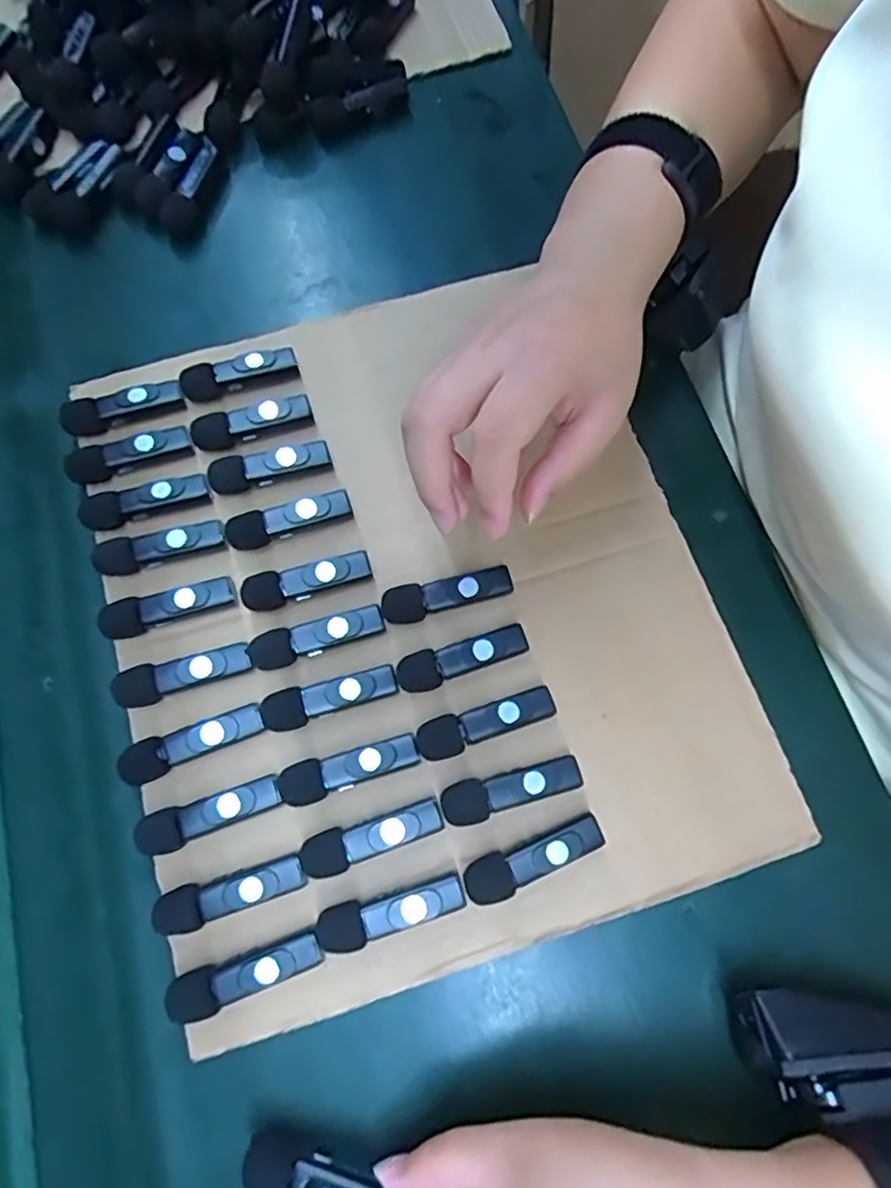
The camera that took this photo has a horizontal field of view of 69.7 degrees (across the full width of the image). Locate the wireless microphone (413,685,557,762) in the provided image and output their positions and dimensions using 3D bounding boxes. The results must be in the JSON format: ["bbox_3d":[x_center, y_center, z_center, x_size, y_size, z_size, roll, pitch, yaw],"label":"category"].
[{"bbox_3d":[0.019,0.061,0.305,0.067,0.015,0.019,-21,74,-6],"label":"wireless microphone"}]

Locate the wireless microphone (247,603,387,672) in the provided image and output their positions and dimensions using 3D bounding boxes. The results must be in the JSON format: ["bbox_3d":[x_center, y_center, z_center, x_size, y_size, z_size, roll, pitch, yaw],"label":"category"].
[{"bbox_3d":[-0.064,0.021,0.318,0.066,0.017,0.017,-19,74,-6],"label":"wireless microphone"}]

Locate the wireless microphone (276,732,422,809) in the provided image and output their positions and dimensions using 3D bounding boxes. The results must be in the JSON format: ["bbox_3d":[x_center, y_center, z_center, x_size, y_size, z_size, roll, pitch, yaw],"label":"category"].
[{"bbox_3d":[-0.045,0.081,0.299,0.065,0.014,0.019,-20,74,-6],"label":"wireless microphone"}]

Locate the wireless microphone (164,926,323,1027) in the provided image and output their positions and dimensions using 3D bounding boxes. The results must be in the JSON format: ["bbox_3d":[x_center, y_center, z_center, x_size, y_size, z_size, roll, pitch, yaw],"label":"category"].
[{"bbox_3d":[-0.086,0.163,0.275,0.066,0.017,0.018,-20,74,-6],"label":"wireless microphone"}]

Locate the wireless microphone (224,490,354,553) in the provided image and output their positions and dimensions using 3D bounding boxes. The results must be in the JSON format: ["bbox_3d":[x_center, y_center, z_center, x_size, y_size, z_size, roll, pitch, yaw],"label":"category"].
[{"bbox_3d":[-0.082,-0.039,0.333,0.064,0.016,0.018,-20,74,-6],"label":"wireless microphone"}]

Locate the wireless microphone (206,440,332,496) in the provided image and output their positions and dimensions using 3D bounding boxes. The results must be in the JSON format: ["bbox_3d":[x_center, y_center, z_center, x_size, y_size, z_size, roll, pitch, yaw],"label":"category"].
[{"bbox_3d":[-0.094,-0.068,0.340,0.063,0.014,0.015,-14,74,-4],"label":"wireless microphone"}]

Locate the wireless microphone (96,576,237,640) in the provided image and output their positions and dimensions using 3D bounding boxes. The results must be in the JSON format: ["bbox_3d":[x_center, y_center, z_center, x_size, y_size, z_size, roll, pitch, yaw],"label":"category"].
[{"bbox_3d":[-0.139,0.007,0.321,0.064,0.016,0.017,-16,74,-5],"label":"wireless microphone"}]

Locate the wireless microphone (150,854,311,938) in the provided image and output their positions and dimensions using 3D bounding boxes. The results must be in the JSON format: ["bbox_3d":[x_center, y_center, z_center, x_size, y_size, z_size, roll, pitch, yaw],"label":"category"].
[{"bbox_3d":[-0.095,0.132,0.284,0.064,0.016,0.018,-18,74,-5],"label":"wireless microphone"}]

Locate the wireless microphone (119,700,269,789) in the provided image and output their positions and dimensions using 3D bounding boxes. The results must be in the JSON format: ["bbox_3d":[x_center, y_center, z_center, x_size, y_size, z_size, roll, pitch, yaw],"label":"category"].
[{"bbox_3d":[-0.119,0.069,0.300,0.065,0.013,0.018,-25,75,-7],"label":"wireless microphone"}]

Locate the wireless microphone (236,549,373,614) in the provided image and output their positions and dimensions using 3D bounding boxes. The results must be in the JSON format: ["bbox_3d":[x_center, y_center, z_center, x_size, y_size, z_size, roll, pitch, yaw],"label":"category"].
[{"bbox_3d":[-0.070,-0.007,0.326,0.064,0.019,0.020,-14,74,-4],"label":"wireless microphone"}]

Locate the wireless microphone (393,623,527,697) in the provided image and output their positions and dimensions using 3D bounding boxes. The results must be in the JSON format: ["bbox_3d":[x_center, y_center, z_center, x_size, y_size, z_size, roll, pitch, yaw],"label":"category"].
[{"bbox_3d":[0.008,0.031,0.314,0.065,0.016,0.019,-19,74,-6],"label":"wireless microphone"}]

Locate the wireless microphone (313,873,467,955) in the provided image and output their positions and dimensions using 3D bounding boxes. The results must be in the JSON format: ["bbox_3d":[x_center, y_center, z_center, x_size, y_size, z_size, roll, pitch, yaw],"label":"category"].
[{"bbox_3d":[-0.024,0.140,0.281,0.065,0.016,0.018,-16,74,-5],"label":"wireless microphone"}]

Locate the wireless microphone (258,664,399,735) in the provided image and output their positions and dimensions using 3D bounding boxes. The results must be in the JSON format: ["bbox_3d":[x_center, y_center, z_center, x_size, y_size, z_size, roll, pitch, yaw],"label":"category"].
[{"bbox_3d":[-0.056,0.049,0.308,0.064,0.015,0.019,-18,74,-5],"label":"wireless microphone"}]

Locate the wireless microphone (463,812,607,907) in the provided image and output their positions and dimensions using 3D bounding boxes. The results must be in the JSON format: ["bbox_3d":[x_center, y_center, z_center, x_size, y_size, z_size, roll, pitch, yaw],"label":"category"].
[{"bbox_3d":[0.040,0.119,0.288,0.064,0.014,0.019,-21,74,-6],"label":"wireless microphone"}]

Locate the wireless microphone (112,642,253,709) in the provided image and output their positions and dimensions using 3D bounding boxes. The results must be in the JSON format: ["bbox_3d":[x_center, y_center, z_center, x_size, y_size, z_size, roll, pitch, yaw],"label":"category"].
[{"bbox_3d":[-0.128,0.038,0.312,0.063,0.015,0.018,-20,74,-6],"label":"wireless microphone"}]

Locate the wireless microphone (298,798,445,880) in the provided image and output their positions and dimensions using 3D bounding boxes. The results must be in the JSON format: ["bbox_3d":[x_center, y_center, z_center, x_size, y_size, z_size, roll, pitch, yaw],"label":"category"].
[{"bbox_3d":[-0.033,0.110,0.291,0.065,0.016,0.019,-19,74,-6],"label":"wireless microphone"}]

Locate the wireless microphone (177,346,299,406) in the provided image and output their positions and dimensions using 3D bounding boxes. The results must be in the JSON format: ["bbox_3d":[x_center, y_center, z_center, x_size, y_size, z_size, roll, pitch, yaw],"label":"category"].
[{"bbox_3d":[-0.116,-0.124,0.358,0.064,0.018,0.014,-17,74,-5],"label":"wireless microphone"}]

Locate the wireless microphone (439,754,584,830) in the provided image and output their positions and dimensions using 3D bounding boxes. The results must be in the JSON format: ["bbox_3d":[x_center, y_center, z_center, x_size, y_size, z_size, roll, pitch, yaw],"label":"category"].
[{"bbox_3d":[0.030,0.090,0.296,0.064,0.015,0.019,-19,74,-5],"label":"wireless microphone"}]

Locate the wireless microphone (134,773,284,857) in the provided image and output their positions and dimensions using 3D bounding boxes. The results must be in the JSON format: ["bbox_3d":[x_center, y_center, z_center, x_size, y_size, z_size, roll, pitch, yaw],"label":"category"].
[{"bbox_3d":[-0.107,0.101,0.292,0.064,0.014,0.018,-19,74,-6],"label":"wireless microphone"}]

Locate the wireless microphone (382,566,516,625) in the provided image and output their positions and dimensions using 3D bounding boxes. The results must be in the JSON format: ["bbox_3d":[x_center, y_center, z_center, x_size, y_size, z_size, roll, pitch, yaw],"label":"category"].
[{"bbox_3d":[0.000,0.000,0.324,0.065,0.017,0.018,-17,74,-5],"label":"wireless microphone"}]

